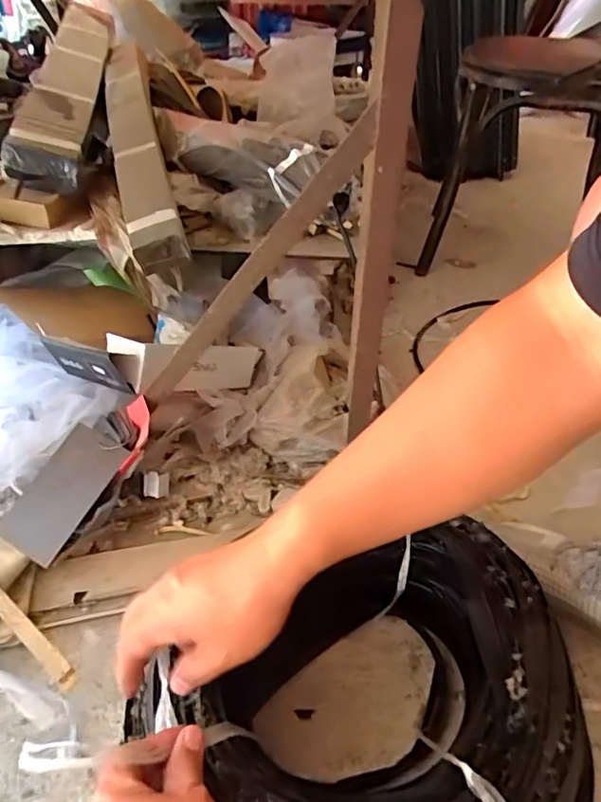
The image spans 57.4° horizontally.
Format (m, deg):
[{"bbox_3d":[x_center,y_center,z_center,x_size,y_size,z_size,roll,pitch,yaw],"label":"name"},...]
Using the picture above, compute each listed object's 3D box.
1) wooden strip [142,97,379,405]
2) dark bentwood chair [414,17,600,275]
[{"bbox_3d":[-0.063,-0.128,0.606,0.029,0.434,0.024,33,35,-21],"label":"wooden strip"},{"bbox_3d":[0.577,-0.727,1.134,0.446,0.778,0.519,13,42,14],"label":"dark bentwood chair"}]

